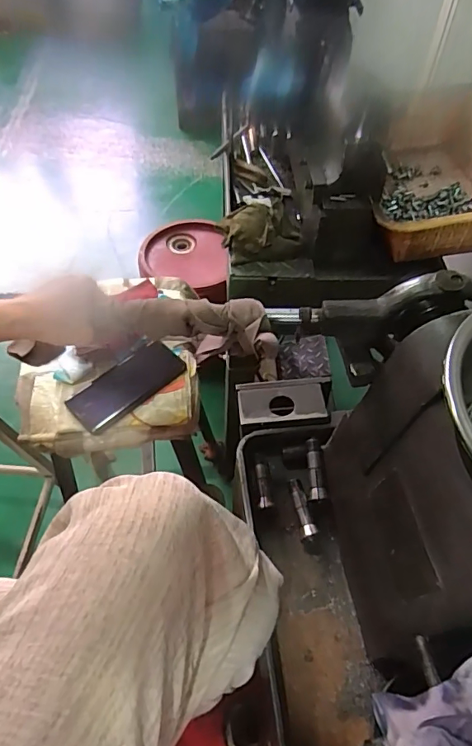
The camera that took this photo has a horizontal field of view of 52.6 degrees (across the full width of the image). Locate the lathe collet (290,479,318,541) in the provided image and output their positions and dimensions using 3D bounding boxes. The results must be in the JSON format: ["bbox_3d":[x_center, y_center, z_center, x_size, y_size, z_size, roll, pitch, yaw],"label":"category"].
[{"bbox_3d":[0.078,0.160,0.561,0.018,0.021,0.071,-5,53,-5],"label":"lathe collet"}]

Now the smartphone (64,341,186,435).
[{"bbox_3d":[-0.152,0.016,0.669,0.160,0.010,0.074,-34,61,-24],"label":"smartphone"}]

